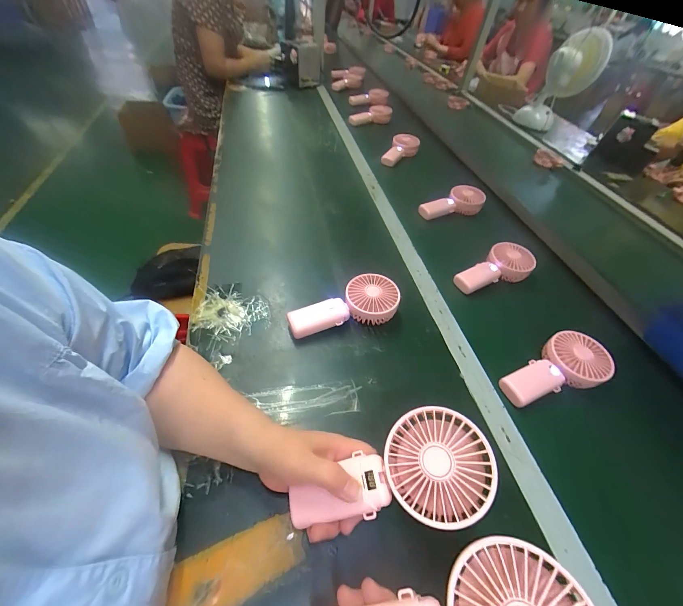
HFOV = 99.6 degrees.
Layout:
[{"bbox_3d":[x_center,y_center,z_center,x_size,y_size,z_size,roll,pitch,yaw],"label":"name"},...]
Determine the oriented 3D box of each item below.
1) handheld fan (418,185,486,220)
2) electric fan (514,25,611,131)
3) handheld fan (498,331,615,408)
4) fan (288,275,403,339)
[{"bbox_3d":[0.277,-0.255,0.750,0.165,0.049,0.070,-15,51,-3],"label":"handheld fan"},{"bbox_3d":[0.865,-0.863,1.145,0.202,0.315,0.195,33,53,20],"label":"electric fan"},{"bbox_3d":[0.329,0.104,0.438,0.172,0.035,0.083,-20,54,-22],"label":"handheld fan"},{"bbox_3d":[0.005,0.011,0.465,0.177,0.047,0.082,-19,54,-21],"label":"fan"}]

